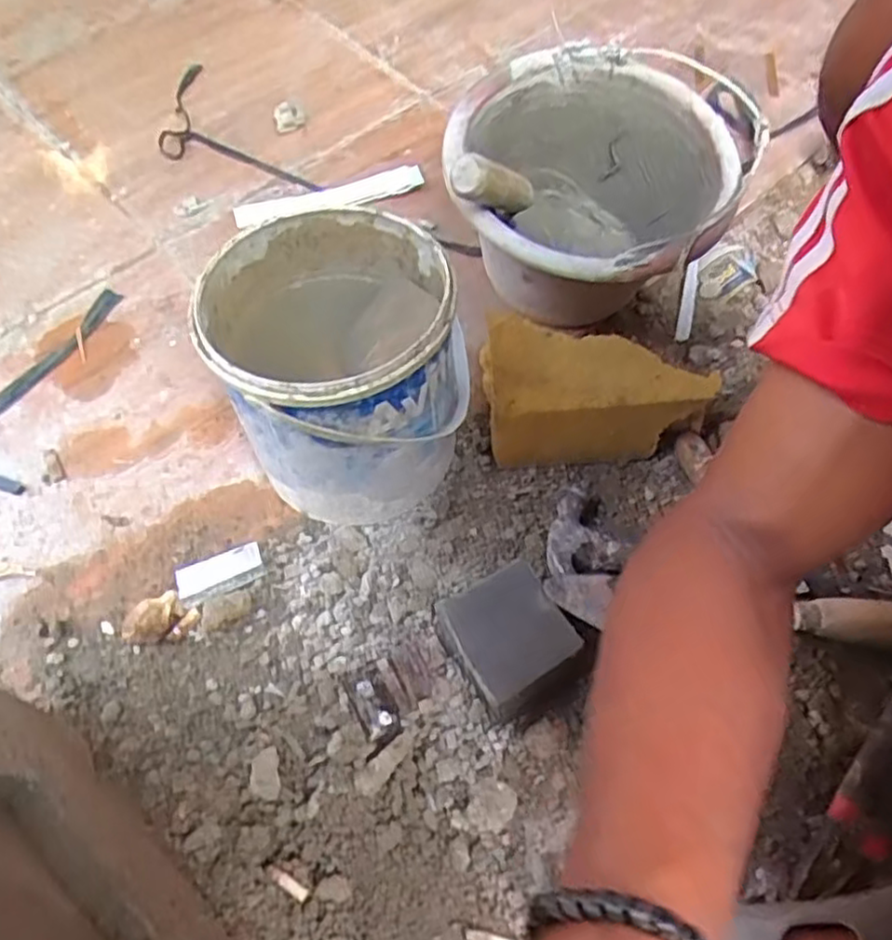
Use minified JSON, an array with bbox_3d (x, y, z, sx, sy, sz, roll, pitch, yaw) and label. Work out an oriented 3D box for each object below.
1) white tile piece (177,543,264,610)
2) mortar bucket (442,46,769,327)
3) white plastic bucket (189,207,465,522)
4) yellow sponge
[{"bbox_3d":[-0.187,0.085,0.585,0.070,0.012,0.036,-23,64,-15],"label":"white tile piece"},{"bbox_3d":[0.128,-0.249,0.677,0.251,0.188,0.251,1,61,-2],"label":"mortar bucket"},{"bbox_3d":[-0.086,-0.076,0.579,0.176,0.199,0.179,1,61,-2],"label":"white plastic bucket"},{"bbox_3d":[0.128,-0.085,0.641,0.179,0.078,0.129,-2,61,-4],"label":"yellow sponge"}]

